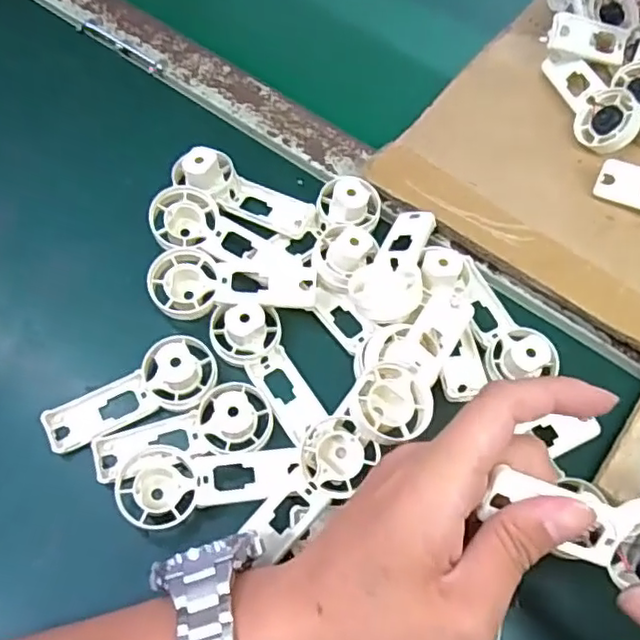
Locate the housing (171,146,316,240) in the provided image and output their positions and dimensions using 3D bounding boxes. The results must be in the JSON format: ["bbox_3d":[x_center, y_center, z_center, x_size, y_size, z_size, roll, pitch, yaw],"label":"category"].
[{"bbox_3d":[-0.047,-0.078,0.391,0.090,0.028,0.032,22,64,5],"label":"housing"}]

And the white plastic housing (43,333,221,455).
[{"bbox_3d":[-0.100,0.039,0.335,0.092,0.022,0.039,-24,69,-17],"label":"white plastic housing"}]

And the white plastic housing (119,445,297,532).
[{"bbox_3d":[-0.055,0.085,0.319,0.086,0.021,0.040,3,64,-5],"label":"white plastic housing"}]

